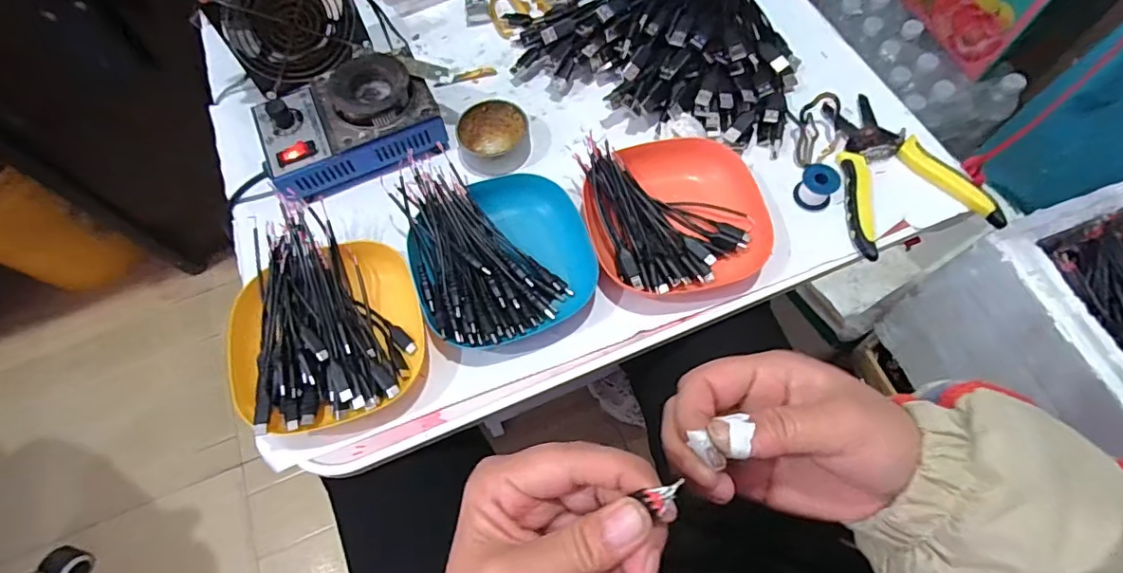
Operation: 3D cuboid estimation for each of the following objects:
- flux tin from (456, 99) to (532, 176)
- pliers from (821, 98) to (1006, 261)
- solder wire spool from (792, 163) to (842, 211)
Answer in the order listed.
[{"bbox_3d":[-0.061,-0.136,0.491,0.064,0.022,0.065,-1,67,2],"label":"flux tin"},{"bbox_3d":[0.276,-0.102,0.465,0.115,0.018,0.153,-17,67,-5],"label":"pliers"},{"bbox_3d":[0.213,-0.083,0.454,0.030,0.026,0.029,-1,67,2],"label":"solder wire spool"}]

